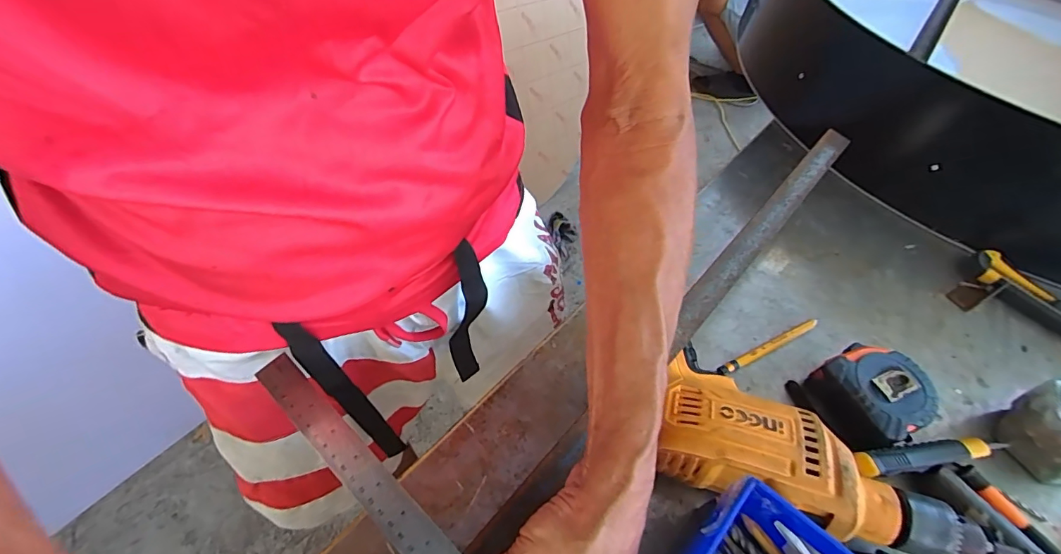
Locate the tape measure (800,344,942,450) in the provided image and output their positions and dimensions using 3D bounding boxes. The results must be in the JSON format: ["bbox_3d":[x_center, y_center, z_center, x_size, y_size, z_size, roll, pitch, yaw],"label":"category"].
[{"bbox_3d":[0.299,0.105,0.412,0.093,0.047,0.079,-20,58,-18],"label":"tape measure"}]

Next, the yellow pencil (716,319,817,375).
[{"bbox_3d":[0.236,0.069,0.458,0.131,0.011,0.011,-22,56,-18],"label":"yellow pencil"}]

